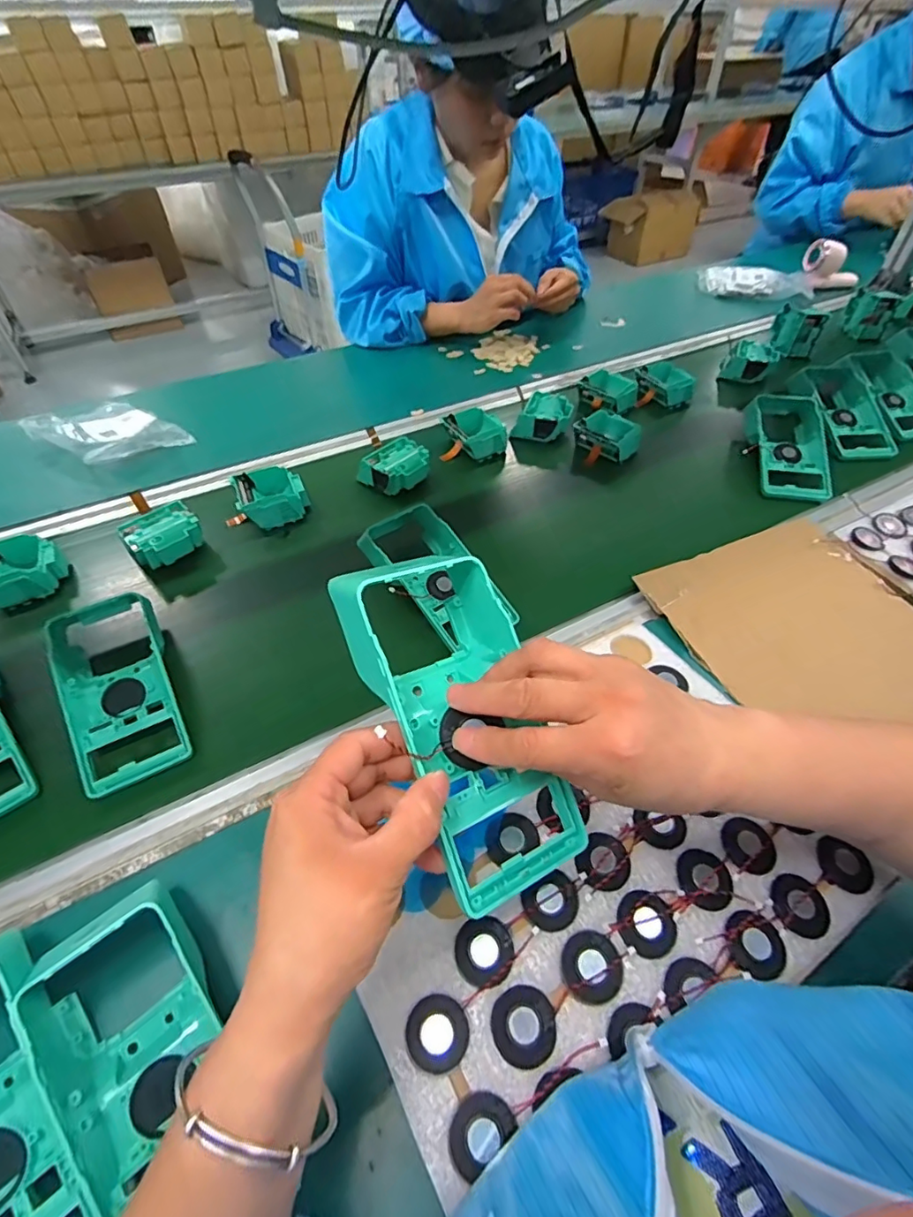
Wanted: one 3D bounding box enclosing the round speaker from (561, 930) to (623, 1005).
[{"bbox_3d":[0.076,0.201,0.301,0.034,0.004,0.033,-1,50,1],"label":"round speaker"}]

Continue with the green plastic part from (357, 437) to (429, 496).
[{"bbox_3d":[-0.075,-0.180,0.685,0.075,0.038,0.074,-35,57,-25],"label":"green plastic part"}]

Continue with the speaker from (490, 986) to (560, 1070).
[{"bbox_3d":[0.037,0.223,0.286,0.034,0.004,0.033,-1,50,1],"label":"speaker"}]

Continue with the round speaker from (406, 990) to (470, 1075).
[{"bbox_3d":[-0.010,0.227,0.286,0.032,0.004,0.033,-1,50,1],"label":"round speaker"}]

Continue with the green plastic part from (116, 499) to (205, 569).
[{"bbox_3d":[-0.331,-0.083,0.605,0.075,0.033,0.075,-34,56,-24],"label":"green plastic part"}]

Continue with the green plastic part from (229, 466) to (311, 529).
[{"bbox_3d":[-0.227,-0.139,0.658,0.080,0.036,0.076,-18,51,-13],"label":"green plastic part"}]

